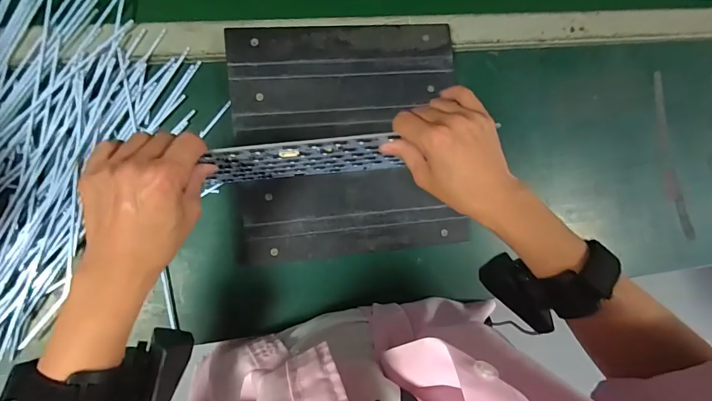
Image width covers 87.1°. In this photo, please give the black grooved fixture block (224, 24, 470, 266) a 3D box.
[{"bbox_3d":[-0.007,-0.066,0.410,0.239,0.024,0.246,-5,88,-10],"label":"black grooved fixture block"}]

